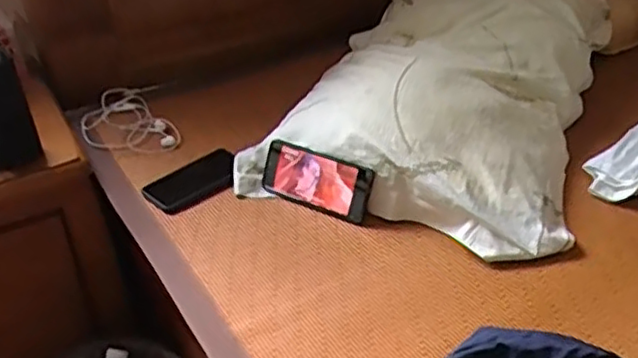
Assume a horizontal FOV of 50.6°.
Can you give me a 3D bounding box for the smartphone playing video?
[{"bbox_3d":[-0.004,0.002,0.956,0.162,0.079,0.013,18,6,18],"label":"smartphone playing video"}]

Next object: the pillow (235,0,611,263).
[{"bbox_3d":[0.209,-0.174,1.114,0.459,0.147,0.665,14,39,19],"label":"pillow"}]

